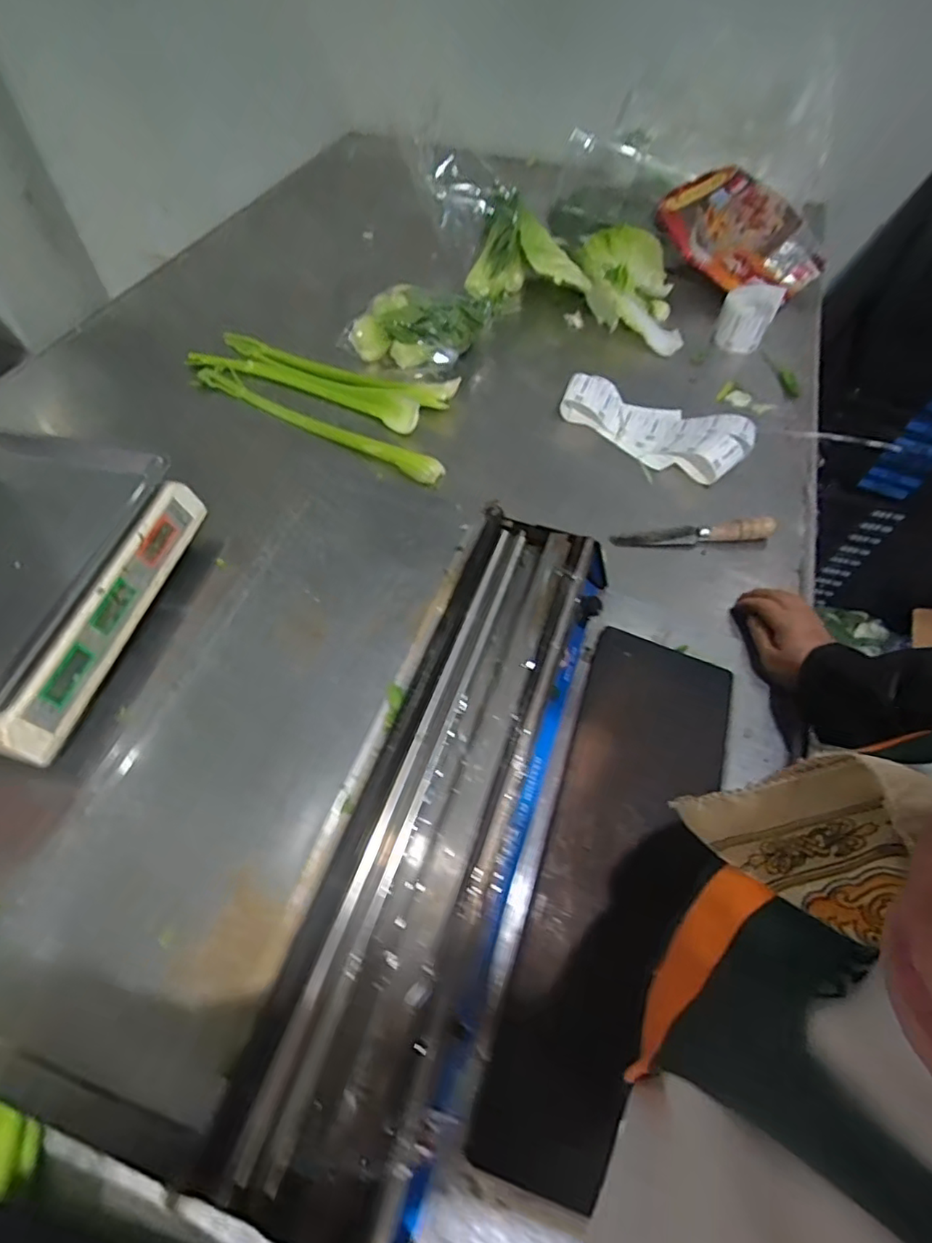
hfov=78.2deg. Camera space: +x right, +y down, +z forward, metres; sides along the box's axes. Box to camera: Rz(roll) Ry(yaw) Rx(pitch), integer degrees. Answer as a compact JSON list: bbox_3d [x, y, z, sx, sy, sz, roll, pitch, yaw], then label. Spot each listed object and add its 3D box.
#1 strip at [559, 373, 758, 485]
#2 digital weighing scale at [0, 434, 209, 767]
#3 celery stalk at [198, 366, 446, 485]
[{"bbox_3d":[0.284,-0.298,0.854,0.271,0.055,0.136,34,61,20],"label":"strip"},{"bbox_3d":[-0.478,-0.045,0.605,0.272,0.085,0.345,11,56,6],"label":"digital weighing scale"},{"bbox_3d":[-0.223,-0.298,0.855,0.439,0.027,0.035,26,59,16],"label":"celery stalk"}]

